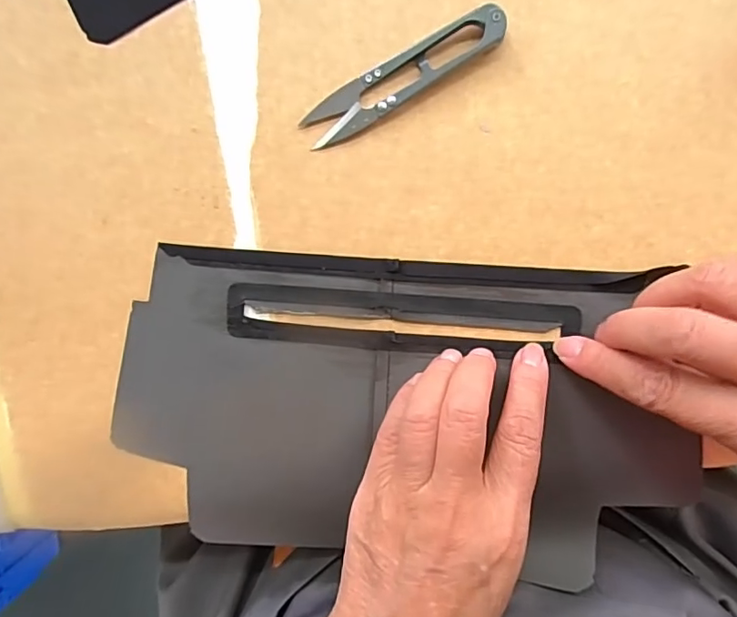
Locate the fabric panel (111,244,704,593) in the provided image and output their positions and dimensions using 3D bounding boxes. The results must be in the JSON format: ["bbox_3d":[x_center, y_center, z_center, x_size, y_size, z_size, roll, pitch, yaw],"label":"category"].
[{"bbox_3d":[0.012,0.054,0.271,0.288,0.008,0.156,3,97,6],"label":"fabric panel"}]

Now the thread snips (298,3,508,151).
[{"bbox_3d":[0.016,-0.110,0.249,0.103,0.010,0.021,-28,93,9],"label":"thread snips"}]

